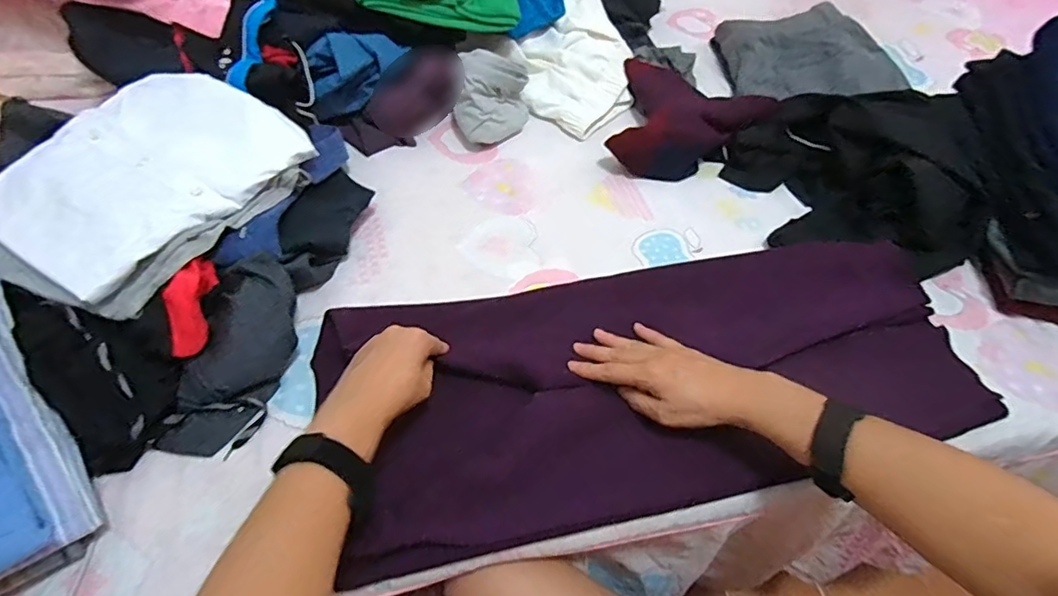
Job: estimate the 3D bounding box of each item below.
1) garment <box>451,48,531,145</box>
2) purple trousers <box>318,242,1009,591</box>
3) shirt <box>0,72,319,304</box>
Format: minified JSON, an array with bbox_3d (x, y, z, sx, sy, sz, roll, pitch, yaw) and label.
[{"bbox_3d":[-0.049,-0.269,0.736,0.097,0.097,0.081,-4,55,-3],"label":"garment"},{"bbox_3d":[0.123,0.065,0.552,0.608,0.052,0.277,-14,56,-11],"label":"purple trousers"},{"bbox_3d":[-0.406,-0.138,0.572,0.234,0.042,0.265,28,59,18],"label":"shirt"}]

